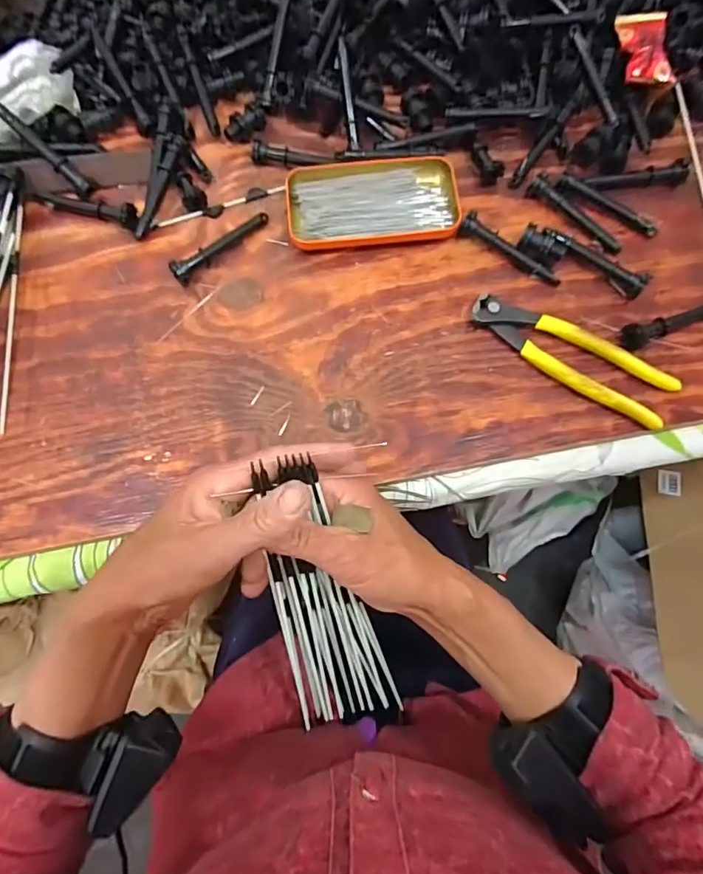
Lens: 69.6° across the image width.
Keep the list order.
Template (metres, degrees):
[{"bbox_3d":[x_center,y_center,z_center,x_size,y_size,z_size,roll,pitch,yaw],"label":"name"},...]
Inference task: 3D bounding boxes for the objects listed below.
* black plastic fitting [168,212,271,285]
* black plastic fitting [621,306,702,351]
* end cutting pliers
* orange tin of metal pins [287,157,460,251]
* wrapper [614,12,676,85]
[{"bbox_3d":[-0.109,-0.162,0.424,0.094,0.016,0.014,-43,77,-11],"label":"black plastic fitting"},{"bbox_3d":[0.260,-0.092,0.399,0.096,0.019,0.018,-18,74,-5],"label":"black plastic fitting"},{"bbox_3d":[0.169,-0.062,0.395,0.162,0.016,0.045,27,75,9],"label":"end cutting pliers"},{"bbox_3d":[0.018,-0.200,0.433,0.141,0.019,0.076,-6,73,-1],"label":"orange tin of metal pins"},{"bbox_3d":[0.264,-0.346,0.455,0.043,0.021,0.070,-8,73,-2],"label":"wrapper"}]

